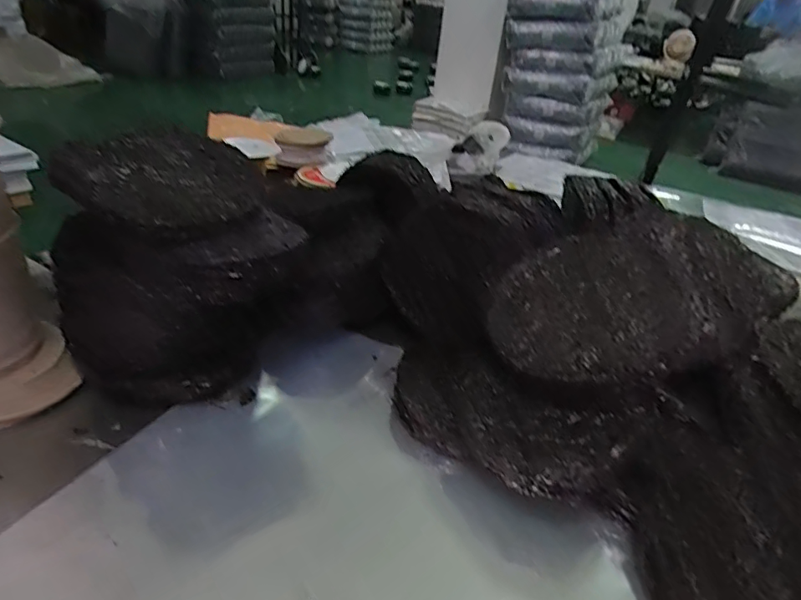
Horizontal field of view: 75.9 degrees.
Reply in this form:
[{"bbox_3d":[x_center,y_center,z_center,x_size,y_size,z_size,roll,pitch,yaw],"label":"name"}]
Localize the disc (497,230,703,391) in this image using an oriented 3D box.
[{"bbox_3d":[0.210,0.010,0.592,0.200,0.019,0.200,-16,49,19],"label":"disc"}]

